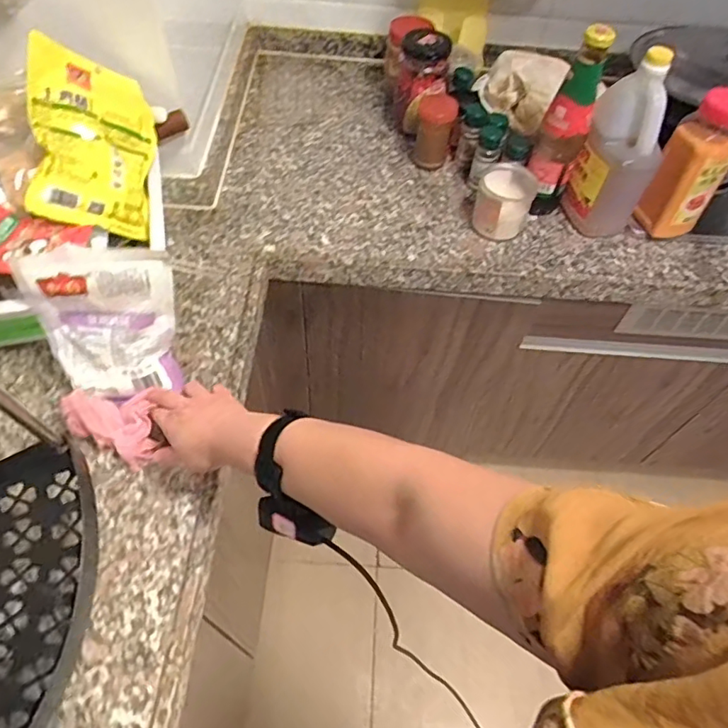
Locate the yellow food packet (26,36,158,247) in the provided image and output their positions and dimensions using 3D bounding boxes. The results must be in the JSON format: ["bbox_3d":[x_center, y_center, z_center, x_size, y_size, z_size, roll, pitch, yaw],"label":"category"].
[{"bbox_3d":[-0.317,-0.265,0.652,0.029,0.146,0.206,-10,80,38],"label":"yellow food packet"}]

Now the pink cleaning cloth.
[{"bbox_3d":[-0.286,0.063,0.627,0.106,0.038,0.067,23,58,12],"label":"pink cleaning cloth"}]

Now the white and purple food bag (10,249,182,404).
[{"bbox_3d":[-0.283,-0.043,0.607,0.152,0.178,0.037,-7,27,-8],"label":"white and purple food bag"}]

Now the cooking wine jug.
[{"bbox_3d":[0.380,-0.321,0.800,0.113,0.233,0.131,27,59,14],"label":"cooking wine jug"}]

